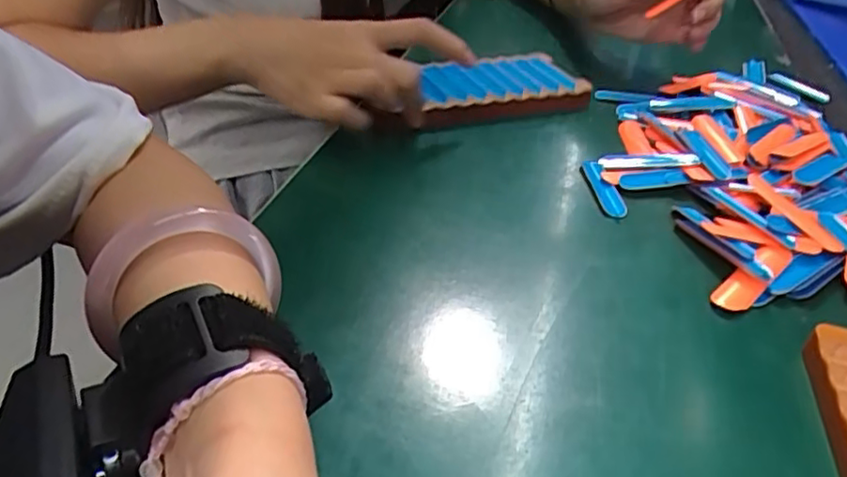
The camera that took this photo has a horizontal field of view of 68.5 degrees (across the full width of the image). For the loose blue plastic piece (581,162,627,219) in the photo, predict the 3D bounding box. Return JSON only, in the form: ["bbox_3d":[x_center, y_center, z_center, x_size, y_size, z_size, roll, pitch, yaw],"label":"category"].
[{"bbox_3d":[0.110,-0.029,0.377,0.014,0.007,0.053,0,38,-9],"label":"loose blue plastic piece"}]

